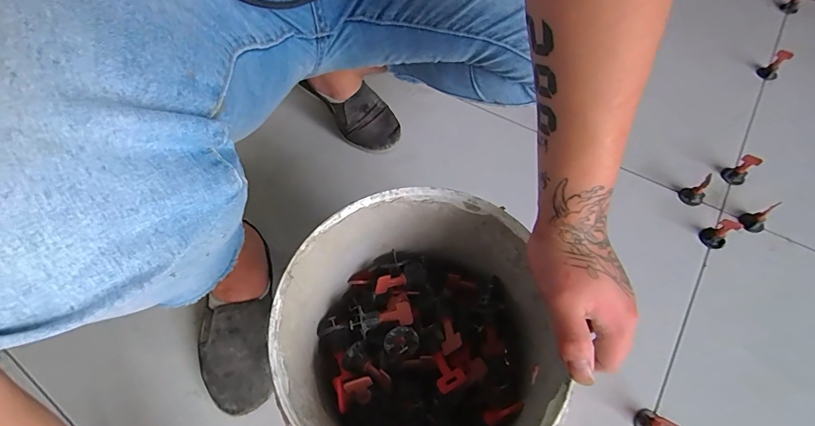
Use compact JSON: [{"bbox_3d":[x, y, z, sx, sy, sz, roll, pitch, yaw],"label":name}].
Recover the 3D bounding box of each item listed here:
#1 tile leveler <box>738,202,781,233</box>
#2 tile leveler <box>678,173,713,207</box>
[{"bbox_3d":[0.515,0.003,0.574,0.024,0.062,0.031,-29,62,-15],"label":"tile leveler"},{"bbox_3d":[0.445,-0.034,0.606,0.028,0.047,0.026,-5,59,-1],"label":"tile leveler"}]

